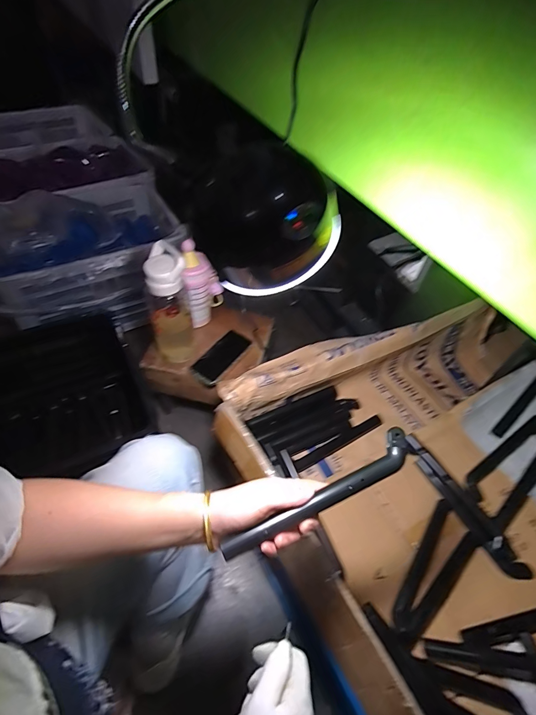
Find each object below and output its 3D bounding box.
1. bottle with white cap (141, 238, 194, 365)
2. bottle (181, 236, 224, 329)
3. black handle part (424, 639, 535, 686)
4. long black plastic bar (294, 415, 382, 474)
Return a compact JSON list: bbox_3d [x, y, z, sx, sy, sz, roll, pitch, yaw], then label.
[{"bbox_3d":[-0.211,-0.105,0.785,0.087,0.273,0.086,-12,55,-14],"label":"bottle with white cap"},{"bbox_3d":[-0.159,-0.171,0.876,0.092,0.208,0.092,-4,53,-9],"label":"bottle"},{"bbox_3d":[0.368,0.464,0.542,0.245,0.042,0.034,9,52,1],"label":"black handle part"},{"bbox_3d":[0.154,0.182,0.779,0.232,0.014,0.024,-24,59,-22],"label":"long black plastic bar"}]

